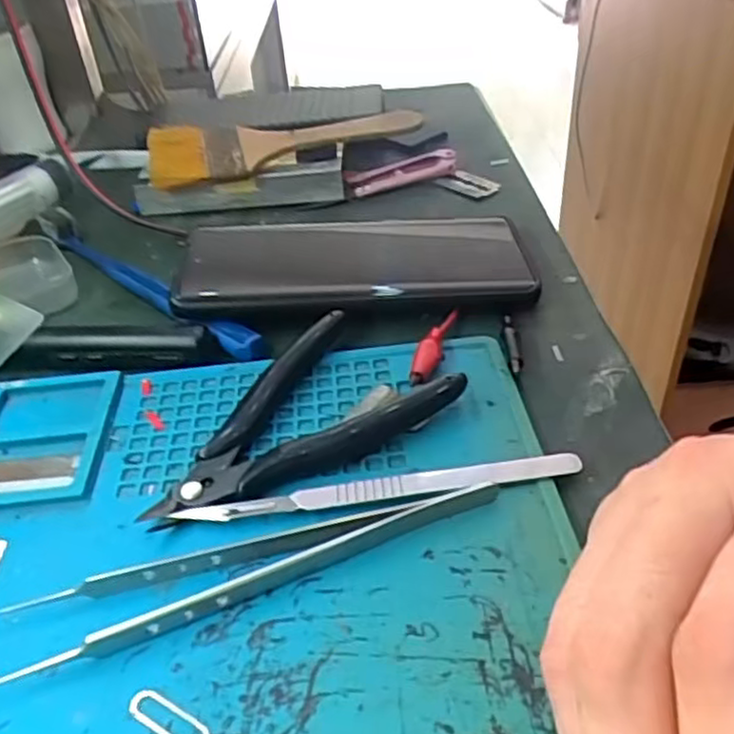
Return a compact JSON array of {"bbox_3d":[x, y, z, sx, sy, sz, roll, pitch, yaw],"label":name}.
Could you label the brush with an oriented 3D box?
[{"bbox_3d":[-0.050,-0.131,0.417,0.160,0.012,0.055,-3,47,2],"label":"brush"}]

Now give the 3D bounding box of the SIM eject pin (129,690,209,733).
[{"bbox_3d":[-0.048,0.092,0.180,0.033,0.004,0.008,19,44,26],"label":"SIM eject pin"}]

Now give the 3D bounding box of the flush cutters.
[{"bbox_3d":[-0.029,0.013,0.268,0.112,0.013,0.071,-19,41,-19],"label":"flush cutters"}]

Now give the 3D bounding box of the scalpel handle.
[{"bbox_3d":[0.005,0.041,0.237,0.133,0.004,0.012,-7,39,-4],"label":"scalpel handle"}]

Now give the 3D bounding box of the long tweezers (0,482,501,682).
[{"bbox_3d":[-0.030,0.060,0.215,0.151,0.009,0.026,-13,40,-12],"label":"long tweezers"}]

